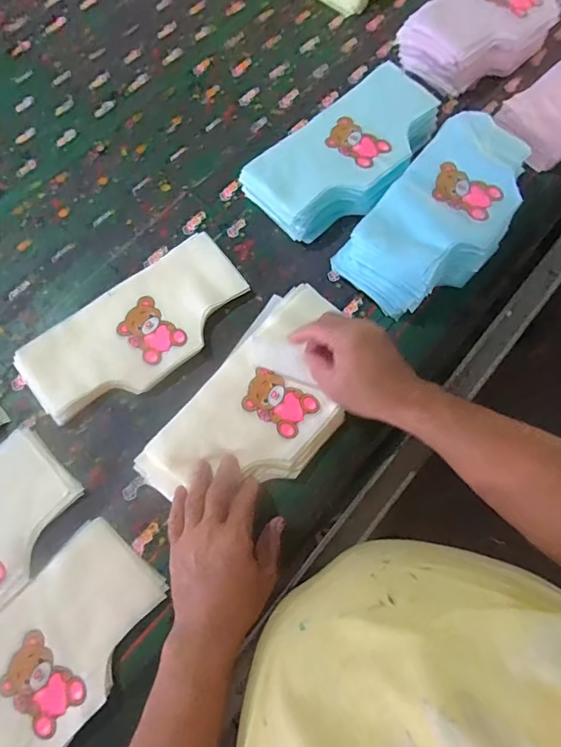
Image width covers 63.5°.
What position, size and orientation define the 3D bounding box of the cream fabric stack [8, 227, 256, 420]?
[{"bbox_3d":[-0.175,-0.056,0.574,0.289,0.023,0.133,-38,74,-12],"label":"cream fabric stack"}]

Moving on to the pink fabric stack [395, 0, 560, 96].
[{"bbox_3d":[0.341,-0.567,0.718,0.303,0.069,0.155,-39,74,-12],"label":"pink fabric stack"}]

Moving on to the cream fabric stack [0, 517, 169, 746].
[{"bbox_3d":[-0.252,0.302,0.452,0.140,0.014,0.294,42,76,14],"label":"cream fabric stack"}]

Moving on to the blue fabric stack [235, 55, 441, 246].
[{"bbox_3d":[0.100,-0.309,0.642,0.294,0.057,0.148,-43,75,-13],"label":"blue fabric stack"}]

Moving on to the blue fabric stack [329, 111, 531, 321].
[{"bbox_3d":[0.217,-0.210,0.599,0.150,0.075,0.293,37,75,13],"label":"blue fabric stack"}]

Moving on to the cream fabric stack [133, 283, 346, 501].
[{"bbox_3d":[-0.015,0.034,0.539,0.159,0.026,0.299,35,74,13],"label":"cream fabric stack"}]

